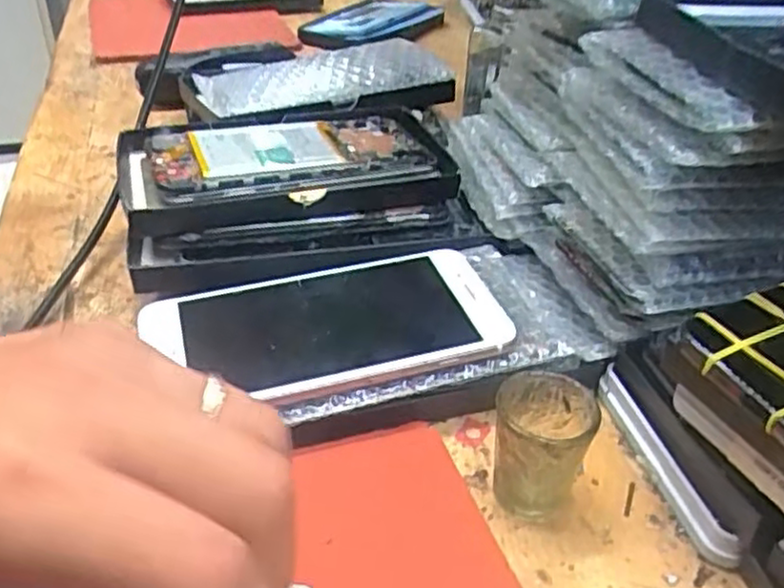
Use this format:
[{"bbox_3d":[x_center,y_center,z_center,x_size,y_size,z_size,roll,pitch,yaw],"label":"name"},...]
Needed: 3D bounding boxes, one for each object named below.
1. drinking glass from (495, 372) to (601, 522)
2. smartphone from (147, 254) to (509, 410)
[{"bbox_3d":[0.055,0.058,0.271,0.034,0.048,0.034,9,36,9],"label":"drinking glass"},{"bbox_3d":[-0.027,0.013,0.317,0.145,0.014,0.078,-10,37,-17],"label":"smartphone"}]

